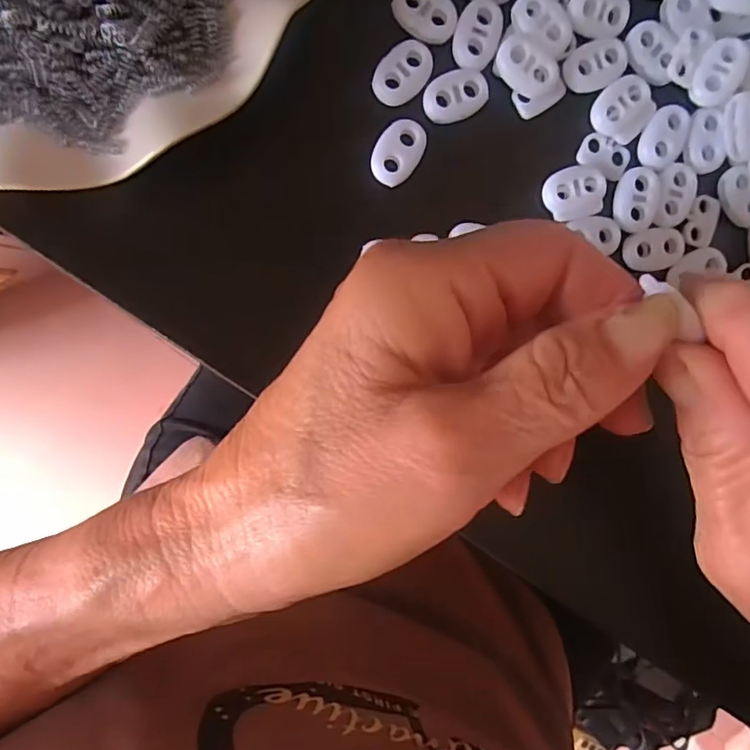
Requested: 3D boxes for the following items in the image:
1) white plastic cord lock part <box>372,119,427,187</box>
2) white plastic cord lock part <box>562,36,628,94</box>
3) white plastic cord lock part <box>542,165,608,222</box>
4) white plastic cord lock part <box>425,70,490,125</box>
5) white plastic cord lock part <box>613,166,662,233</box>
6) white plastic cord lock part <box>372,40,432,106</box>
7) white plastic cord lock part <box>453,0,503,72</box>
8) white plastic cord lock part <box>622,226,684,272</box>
[{"bbox_3d":[0.008,-0.077,0.185,0.015,0.004,0.022,32,94,-8],"label":"white plastic cord lock part"},{"bbox_3d":[0.078,-0.109,0.189,0.022,0.004,0.016,-30,99,0],"label":"white plastic cord lock part"},{"bbox_3d":[0.072,-0.065,0.193,0.022,0.004,0.018,-22,99,-1],"label":"white plastic cord lock part"},{"bbox_3d":[0.028,-0.096,0.186,0.022,0.004,0.015,-23,99,-1],"label":"white plastic cord lock part"},{"bbox_3d":[0.095,-0.063,0.195,0.015,0.004,0.022,2,98,-5],"label":"white plastic cord lock part"},{"bbox_3d":[0.010,-0.103,0.184,0.016,0.004,0.022,38,93,-8],"label":"white plastic cord lock part"},{"bbox_3d":[0.035,-0.116,0.184,0.015,0.004,0.023,13,96,-6],"label":"white plastic cord lock part"},{"bbox_3d":[0.103,-0.046,0.197,0.022,0.004,0.015,-11,98,-3],"label":"white plastic cord lock part"}]

